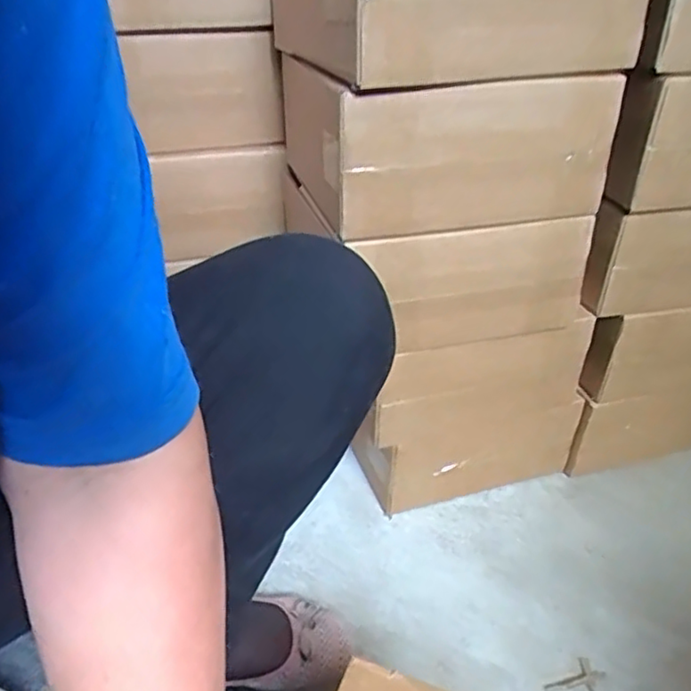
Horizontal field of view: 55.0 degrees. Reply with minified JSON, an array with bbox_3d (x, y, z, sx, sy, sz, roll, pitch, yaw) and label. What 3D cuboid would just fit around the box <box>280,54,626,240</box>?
[{"bbox_3d":[0.086,-0.223,0.653,0.266,0.125,0.233,-4,36,-10],"label":"box"}]

